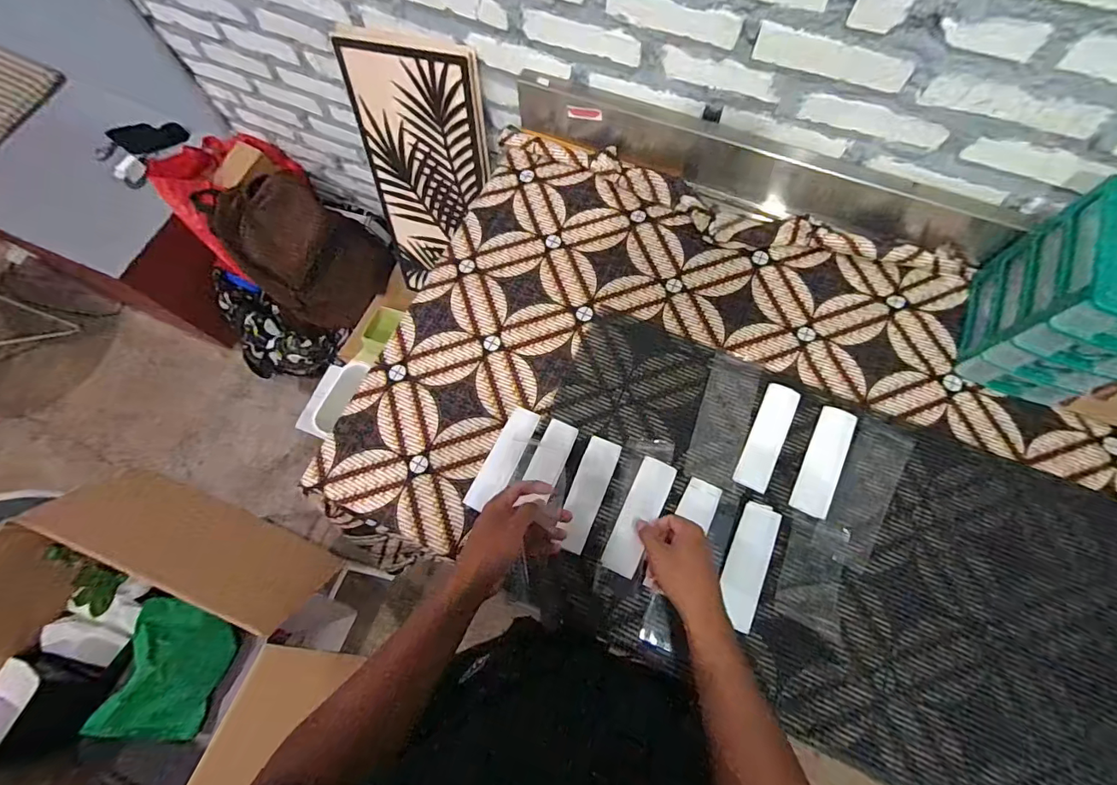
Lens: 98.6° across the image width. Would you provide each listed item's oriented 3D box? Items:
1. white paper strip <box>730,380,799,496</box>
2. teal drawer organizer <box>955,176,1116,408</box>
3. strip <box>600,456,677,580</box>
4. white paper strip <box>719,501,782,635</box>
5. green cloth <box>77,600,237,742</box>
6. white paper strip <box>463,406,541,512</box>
[{"bbox_3d":[0.293,0.061,0.672,0.045,0.015,0.161,25,71,10],"label":"white paper strip"},{"bbox_3d":[0.678,-0.121,0.624,0.138,0.231,0.190,20,71,9],"label":"teal drawer organizer"},{"bbox_3d":[0.106,0.163,0.633,0.046,0.010,0.153,21,77,19],"label":"strip"},{"bbox_3d":[0.241,0.217,0.609,0.048,0.007,0.151,21,74,17],"label":"white paper strip"},{"bbox_3d":[-0.697,0.494,0.851,0.137,0.119,0.226,15,72,8],"label":"green cloth"},{"bbox_3d":[-0.076,0.093,0.676,0.046,0.004,0.153,22,71,16],"label":"white paper strip"}]

